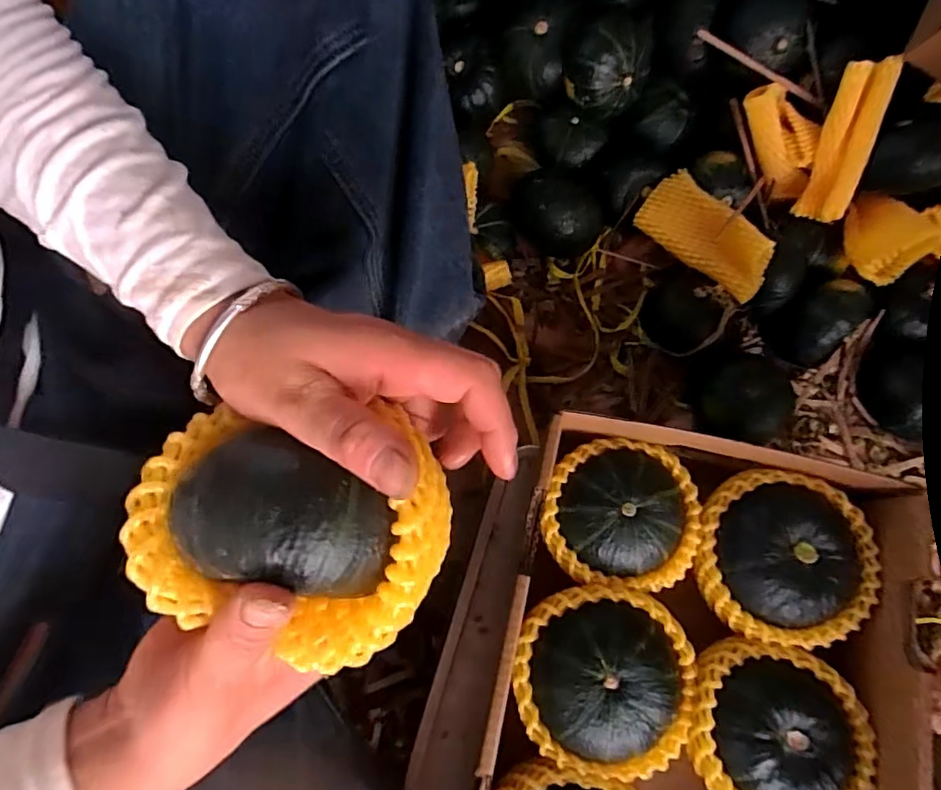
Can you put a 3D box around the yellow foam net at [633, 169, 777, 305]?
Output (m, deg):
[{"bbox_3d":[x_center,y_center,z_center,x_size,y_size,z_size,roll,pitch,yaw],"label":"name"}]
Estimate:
[{"bbox_3d":[0.233,-0.159,0.545,0.034,0.061,0.140,-25,61,-38],"label":"yellow foam net"}]

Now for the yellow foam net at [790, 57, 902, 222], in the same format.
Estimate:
[{"bbox_3d":[0.351,-0.236,0.520,0.038,0.031,0.137,10,114,3],"label":"yellow foam net"}]

